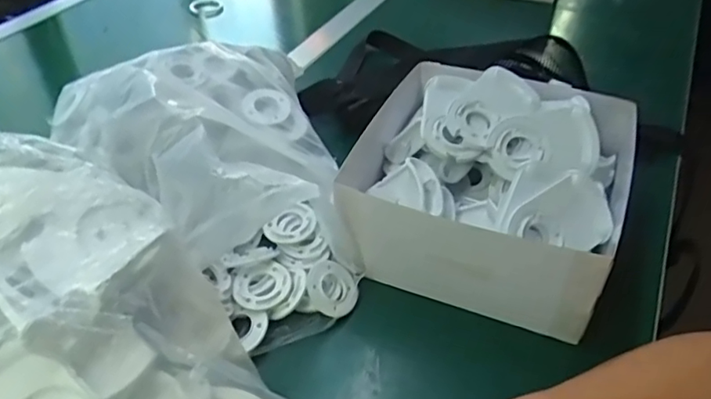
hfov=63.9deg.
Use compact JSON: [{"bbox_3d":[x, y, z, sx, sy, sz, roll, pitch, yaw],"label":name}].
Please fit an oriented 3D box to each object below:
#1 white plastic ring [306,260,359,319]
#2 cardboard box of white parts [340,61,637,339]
[{"bbox_3d":[-0.019,0.070,0.440,0.042,0.012,0.037,39,51,4],"label":"white plastic ring"},{"bbox_3d":[0.109,-0.014,0.472,0.201,0.109,0.201,15,44,18],"label":"cardboard box of white parts"}]

